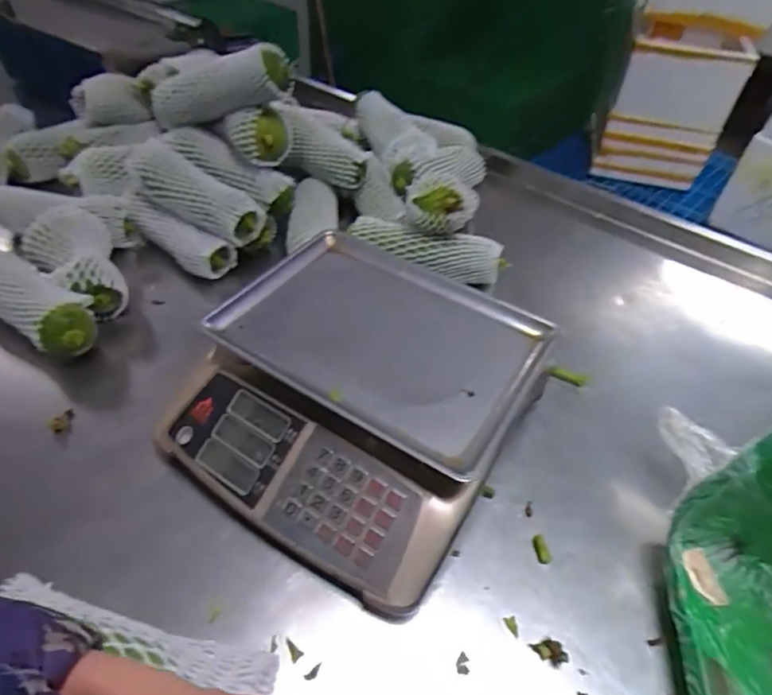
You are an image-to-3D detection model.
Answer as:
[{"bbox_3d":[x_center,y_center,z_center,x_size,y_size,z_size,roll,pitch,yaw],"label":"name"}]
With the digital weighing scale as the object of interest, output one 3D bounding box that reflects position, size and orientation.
[{"bbox_3d":[-0.033,0.053,0.590,0.330,0.127,0.340,24,50,19],"label":"digital weighing scale"}]

